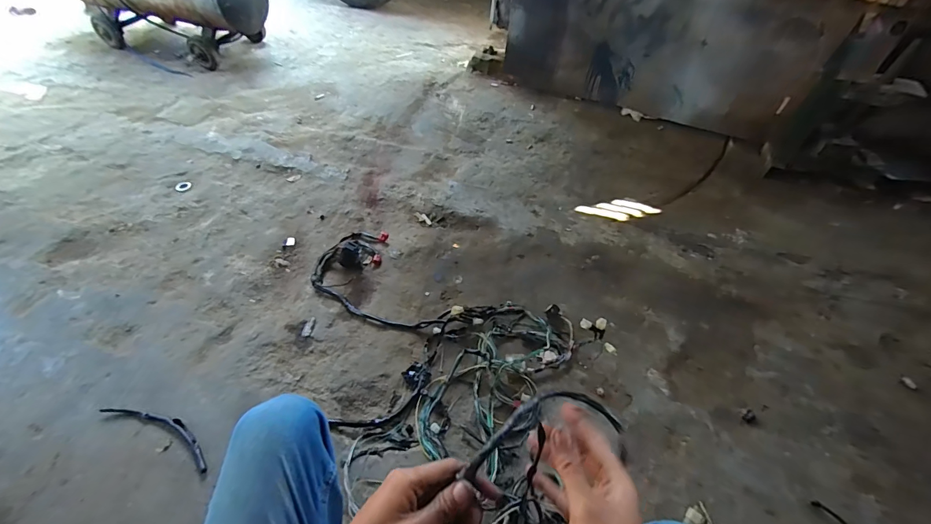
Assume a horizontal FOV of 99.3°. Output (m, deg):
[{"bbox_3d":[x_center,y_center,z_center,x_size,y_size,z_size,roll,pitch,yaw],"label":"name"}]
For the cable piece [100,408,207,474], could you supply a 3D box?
[{"bbox_3d":[-0.612,0.328,0.787,0.278,0.017,0.052,20,52,14],"label":"cable piece"}]

